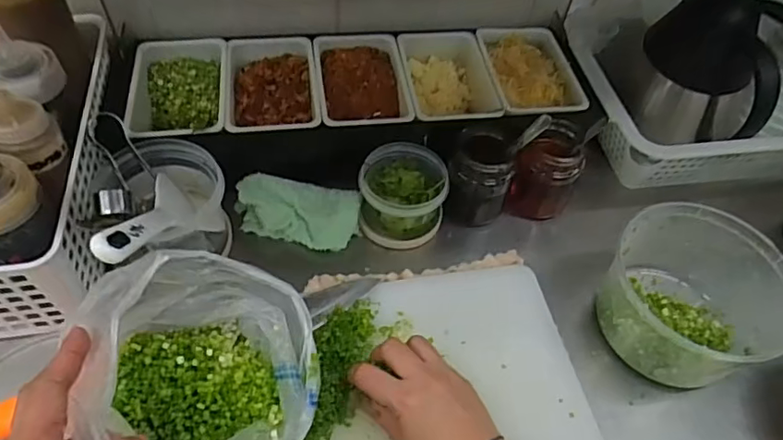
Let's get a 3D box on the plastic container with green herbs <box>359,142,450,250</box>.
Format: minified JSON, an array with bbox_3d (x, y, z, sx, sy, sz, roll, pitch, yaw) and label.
[{"bbox_3d":[0.011,-0.025,0.555,0.084,0.069,0.079,2,52,-4],"label":"plastic container with green herbs"}]

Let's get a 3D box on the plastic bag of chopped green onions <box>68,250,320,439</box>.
[{"bbox_3d":[-0.118,0.100,0.371,0.133,0.109,0.147,-11,54,-14],"label":"plastic bag of chopped green onions"}]

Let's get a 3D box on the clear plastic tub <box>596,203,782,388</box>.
[{"bbox_3d":[0.254,0.066,0.487,0.136,0.080,0.138,2,52,-3],"label":"clear plastic tub"}]

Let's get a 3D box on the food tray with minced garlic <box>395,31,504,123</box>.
[{"bbox_3d":[0.059,-0.139,0.618,0.093,0.063,0.143,-4,52,-8],"label":"food tray with minced garlic"}]

